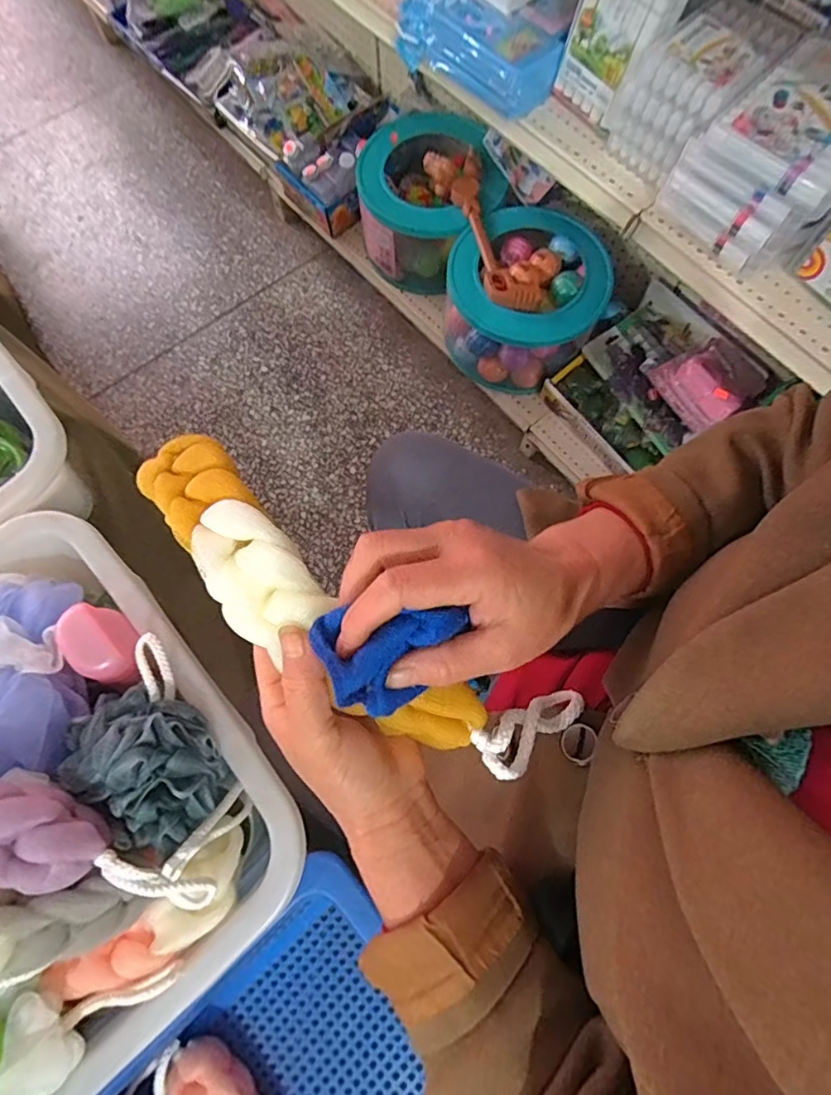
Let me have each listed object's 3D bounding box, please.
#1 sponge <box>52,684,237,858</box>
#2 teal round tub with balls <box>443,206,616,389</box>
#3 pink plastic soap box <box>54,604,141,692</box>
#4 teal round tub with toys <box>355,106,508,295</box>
[{"bbox_3d":[-0.199,0.161,0.414,0.116,0.087,0.087,33,75,9],"label":"sponge"},{"bbox_3d":[0.206,-0.473,1.046,0.269,0.185,0.279,0,73,0],"label":"teal round tub with balls"},{"bbox_3d":[-0.255,0.080,0.446,0.073,0.043,0.049,48,68,-6],"label":"pink plastic soap box"},{"bbox_3d":[0.015,-0.694,1.103,0.291,0.188,0.299,0,73,0],"label":"teal round tub with toys"}]

